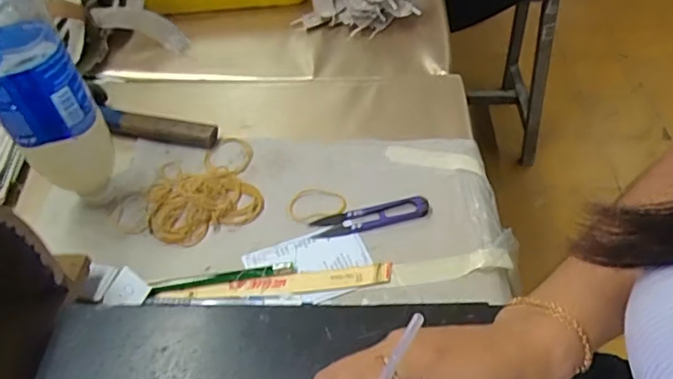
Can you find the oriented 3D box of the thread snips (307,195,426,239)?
[{"bbox_3d":[0.029,0.022,0.476,0.098,0.009,0.024,-10,49,-8],"label":"thread snips"}]

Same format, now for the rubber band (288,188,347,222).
[{"bbox_3d":[-0.018,0.011,0.490,0.051,0.004,0.035,-12,49,-9],"label":"rubber band"}]

